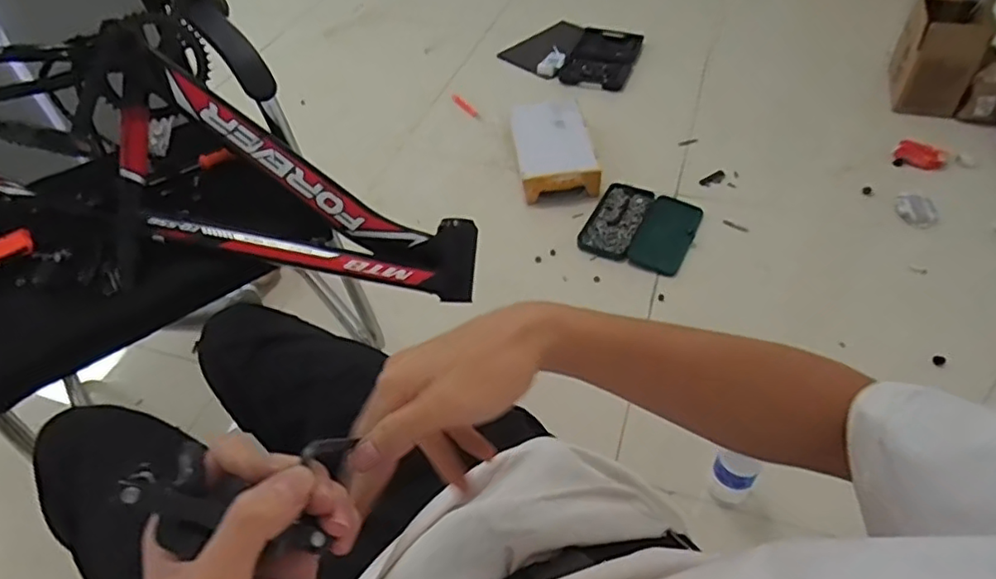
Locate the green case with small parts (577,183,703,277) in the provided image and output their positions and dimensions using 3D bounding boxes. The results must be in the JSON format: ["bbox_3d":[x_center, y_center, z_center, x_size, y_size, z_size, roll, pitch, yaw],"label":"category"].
[{"bbox_3d":[0.338,-0.150,1.455,0.240,0.035,0.251,19,53,21],"label":"green case with small parts"}]

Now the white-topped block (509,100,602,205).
[{"bbox_3d":[0.146,-0.363,1.586,0.194,0.106,0.311,-8,48,-3],"label":"white-topped block"}]

